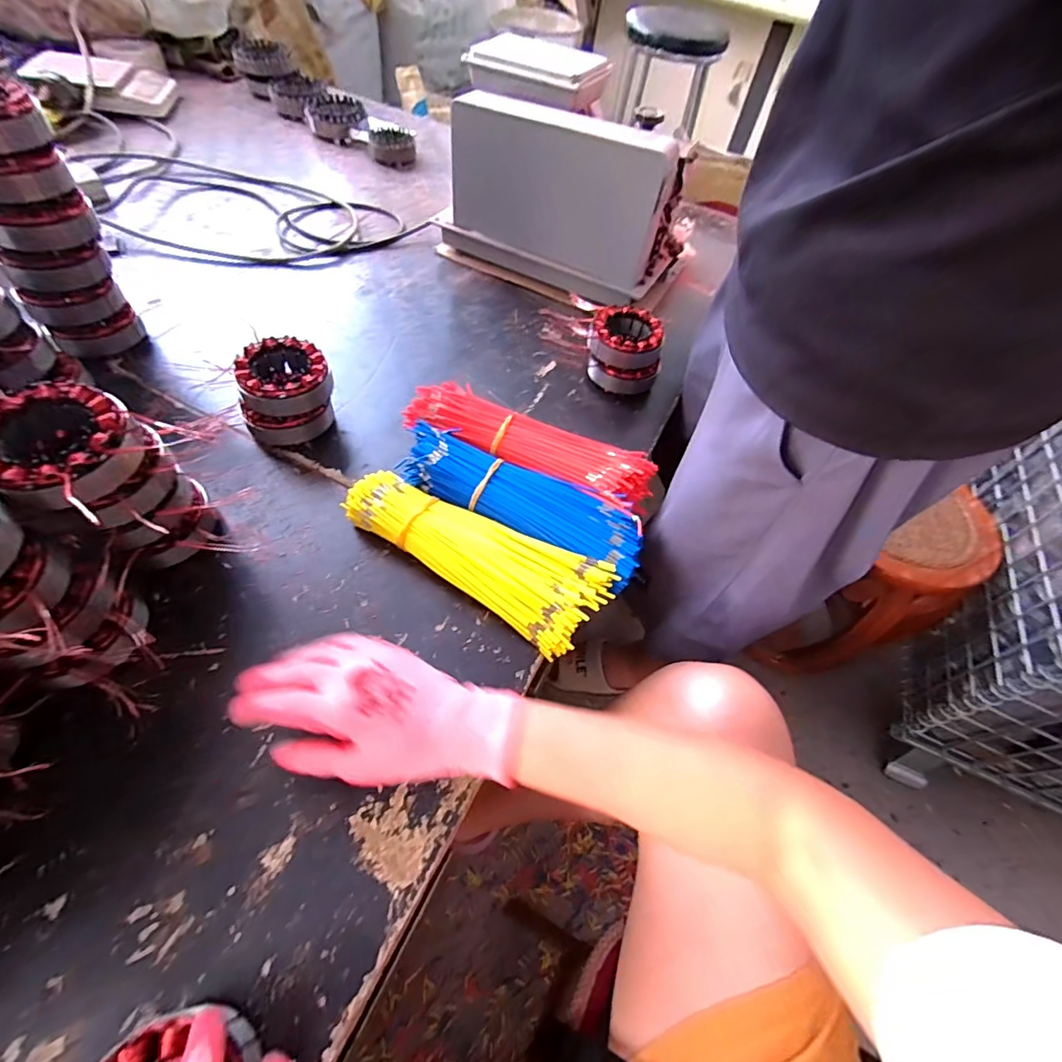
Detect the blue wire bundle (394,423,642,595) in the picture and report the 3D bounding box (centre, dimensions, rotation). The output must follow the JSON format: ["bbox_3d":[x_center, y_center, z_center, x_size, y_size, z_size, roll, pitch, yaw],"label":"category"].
[{"bbox_3d":[-0.013,-0.030,0.481,0.254,0.050,0.081,25,57,11],"label":"blue wire bundle"}]

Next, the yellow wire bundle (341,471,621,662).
[{"bbox_3d":[-0.054,0.022,0.448,0.251,0.043,0.086,26,57,11],"label":"yellow wire bundle"}]

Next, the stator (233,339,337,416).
[{"bbox_3d":[-0.250,-0.154,0.498,0.084,0.040,0.077,4,55,-5],"label":"stator"}]

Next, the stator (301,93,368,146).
[{"bbox_3d":[-0.394,-0.835,1.000,0.117,0.049,0.143,-13,58,-14],"label":"stator"}]

